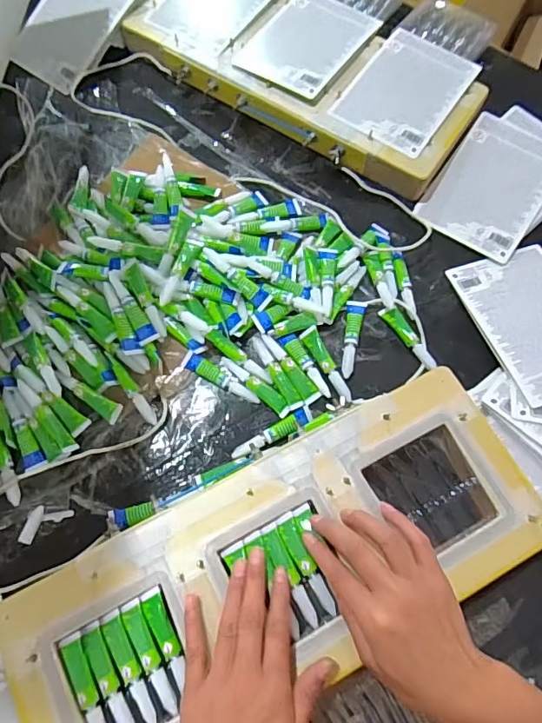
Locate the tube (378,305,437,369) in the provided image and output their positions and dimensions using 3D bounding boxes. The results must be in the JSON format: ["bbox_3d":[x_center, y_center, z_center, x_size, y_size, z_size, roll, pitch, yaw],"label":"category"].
[{"bbox_3d":[0.140,-0.026,0.494,0.018,0.010,0.077,-31,73,-12],"label":"tube"}]

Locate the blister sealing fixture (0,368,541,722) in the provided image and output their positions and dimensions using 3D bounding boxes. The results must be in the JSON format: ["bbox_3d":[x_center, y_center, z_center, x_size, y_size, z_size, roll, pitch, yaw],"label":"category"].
[{"bbox_3d":[0.012,0.164,0.394,0.419,0.019,0.168,-26,72,-11],"label":"blister sealing fixture"}]

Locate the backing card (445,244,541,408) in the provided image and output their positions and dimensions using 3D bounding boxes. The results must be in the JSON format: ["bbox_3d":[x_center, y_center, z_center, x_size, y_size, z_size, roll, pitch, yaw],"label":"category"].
[{"bbox_3d":[0.269,-0.043,0.500,0.114,0.006,0.166,-17,62,-7],"label":"backing card"}]

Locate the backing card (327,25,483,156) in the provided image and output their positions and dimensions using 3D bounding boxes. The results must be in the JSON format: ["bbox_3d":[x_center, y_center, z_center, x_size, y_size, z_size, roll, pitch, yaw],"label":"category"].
[{"bbox_3d":[0.159,-0.317,0.574,0.114,0.004,0.169,33,73,11],"label":"backing card"}]

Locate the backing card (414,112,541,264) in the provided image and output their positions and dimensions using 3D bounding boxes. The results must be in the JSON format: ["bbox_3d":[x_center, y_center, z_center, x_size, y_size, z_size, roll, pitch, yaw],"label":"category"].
[{"bbox_3d":[0.254,-0.200,0.560,0.112,0.006,0.167,34,80,13],"label":"backing card"}]

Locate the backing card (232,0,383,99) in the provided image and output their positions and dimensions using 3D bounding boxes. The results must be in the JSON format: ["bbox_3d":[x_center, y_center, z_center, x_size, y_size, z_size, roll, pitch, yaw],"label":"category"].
[{"bbox_3d":[0.048,-0.389,0.596,0.117,0.011,0.159,33,74,15],"label":"backing card"}]

